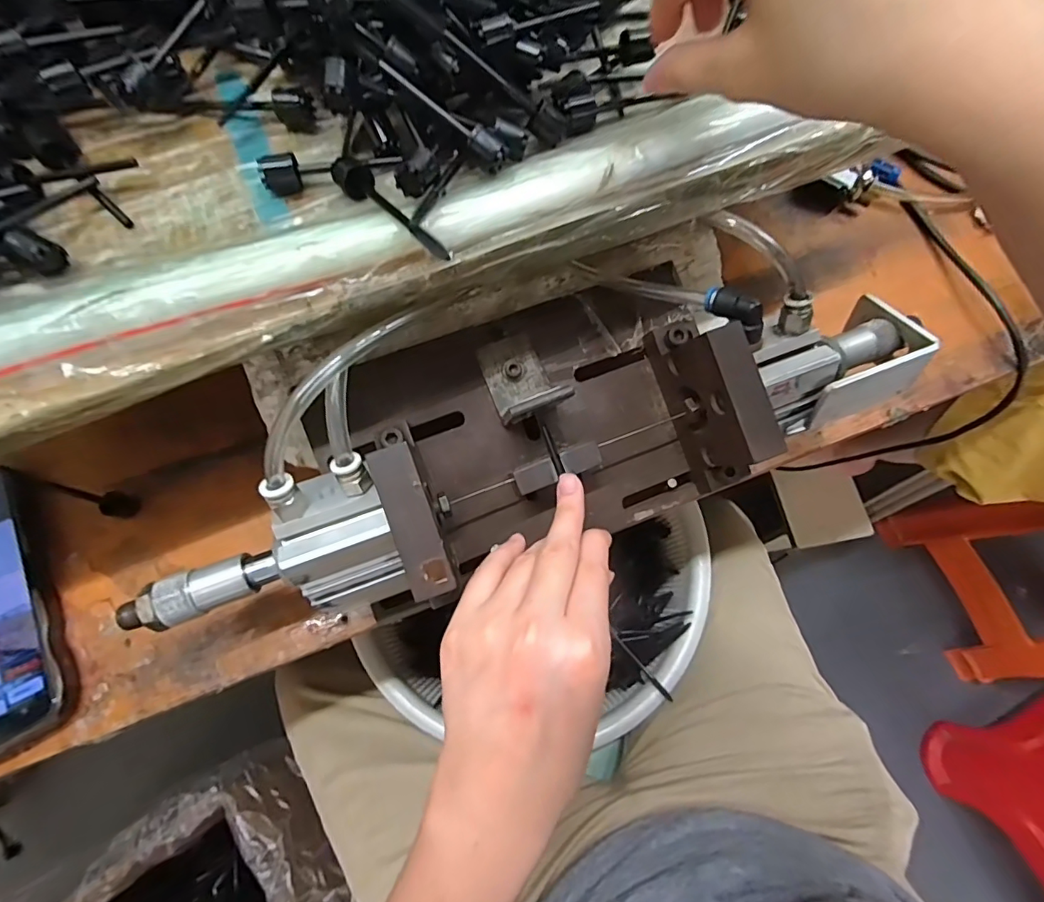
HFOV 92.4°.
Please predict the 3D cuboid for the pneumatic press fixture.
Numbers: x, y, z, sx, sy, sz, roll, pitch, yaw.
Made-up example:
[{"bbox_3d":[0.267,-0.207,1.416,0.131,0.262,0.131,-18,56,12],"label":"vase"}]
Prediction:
[{"bbox_3d":[0.012,-0.023,0.283,0.426,0.092,0.147,-18,72,-9],"label":"pneumatic press fixture"}]

